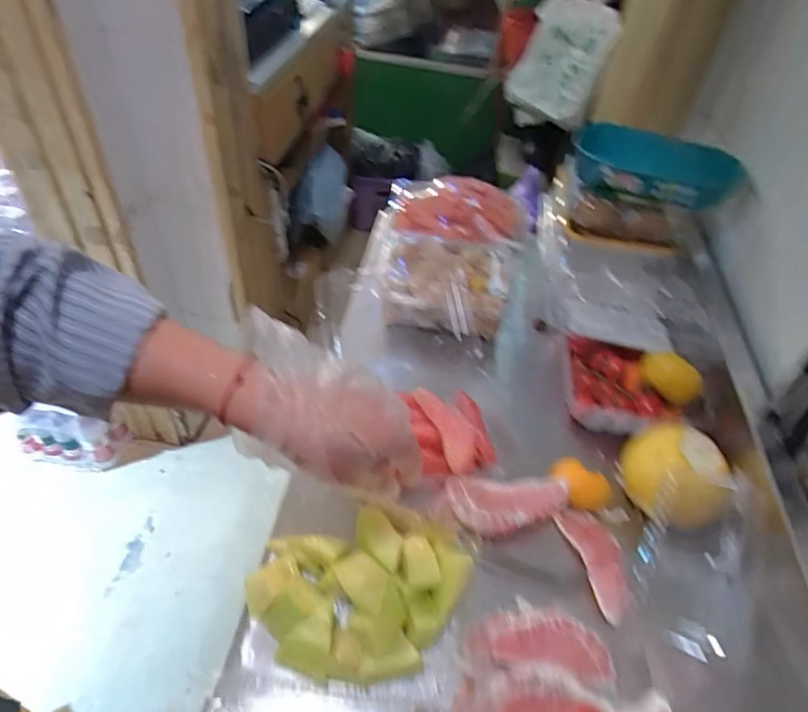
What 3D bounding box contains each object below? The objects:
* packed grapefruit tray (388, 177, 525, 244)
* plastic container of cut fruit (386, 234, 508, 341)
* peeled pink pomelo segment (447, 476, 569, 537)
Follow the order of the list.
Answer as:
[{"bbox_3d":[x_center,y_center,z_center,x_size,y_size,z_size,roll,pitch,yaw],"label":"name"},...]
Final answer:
[{"bbox_3d":[0.076,-0.210,0.796,0.197,0.041,0.139,8,45,2],"label":"packed grapefruit tray"},{"bbox_3d":[0.052,-0.098,0.716,0.161,0.064,0.135,9,45,2],"label":"plastic container of cut fruit"},{"bbox_3d":[0.097,0.137,0.508,0.110,0.025,0.047,0,46,-6],"label":"peeled pink pomelo segment"}]

